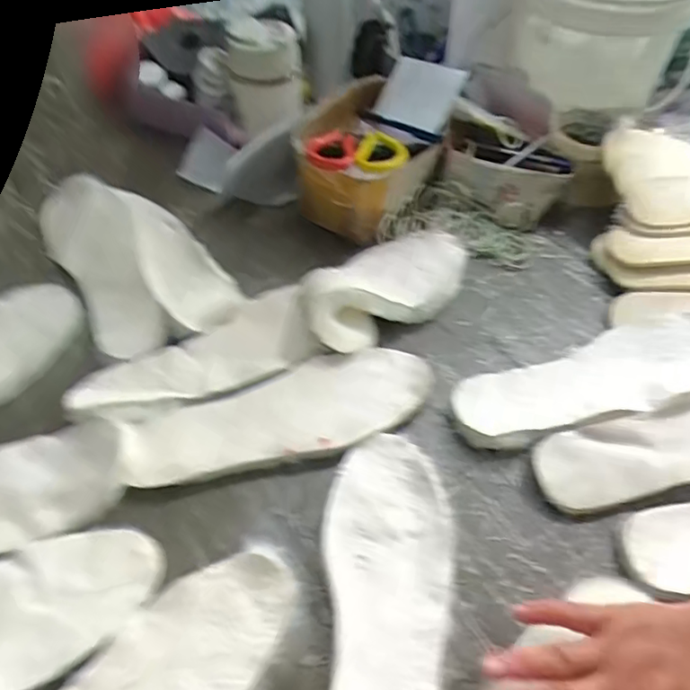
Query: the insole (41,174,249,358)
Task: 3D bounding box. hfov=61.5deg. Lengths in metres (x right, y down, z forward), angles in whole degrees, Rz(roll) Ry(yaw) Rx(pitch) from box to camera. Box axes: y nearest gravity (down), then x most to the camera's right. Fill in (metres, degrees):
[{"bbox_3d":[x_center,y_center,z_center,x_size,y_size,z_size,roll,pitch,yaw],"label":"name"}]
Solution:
[{"bbox_3d":[-0.221,-0.098,0.605,0.137,0.033,0.248,-27,57,-21],"label":"insole"}]

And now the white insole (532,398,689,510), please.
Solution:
[{"bbox_3d":[0.299,0.079,0.494,0.284,0.021,0.083,-15,53,-13],"label":"white insole"}]

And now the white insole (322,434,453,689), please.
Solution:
[{"bbox_3d":[0.030,0.183,0.397,0.089,0.025,0.274,2,51,0],"label":"white insole"}]

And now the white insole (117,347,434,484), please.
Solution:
[{"bbox_3d":[-0.052,0.056,0.501,0.269,0.011,0.089,-15,53,-13],"label":"white insole"}]

